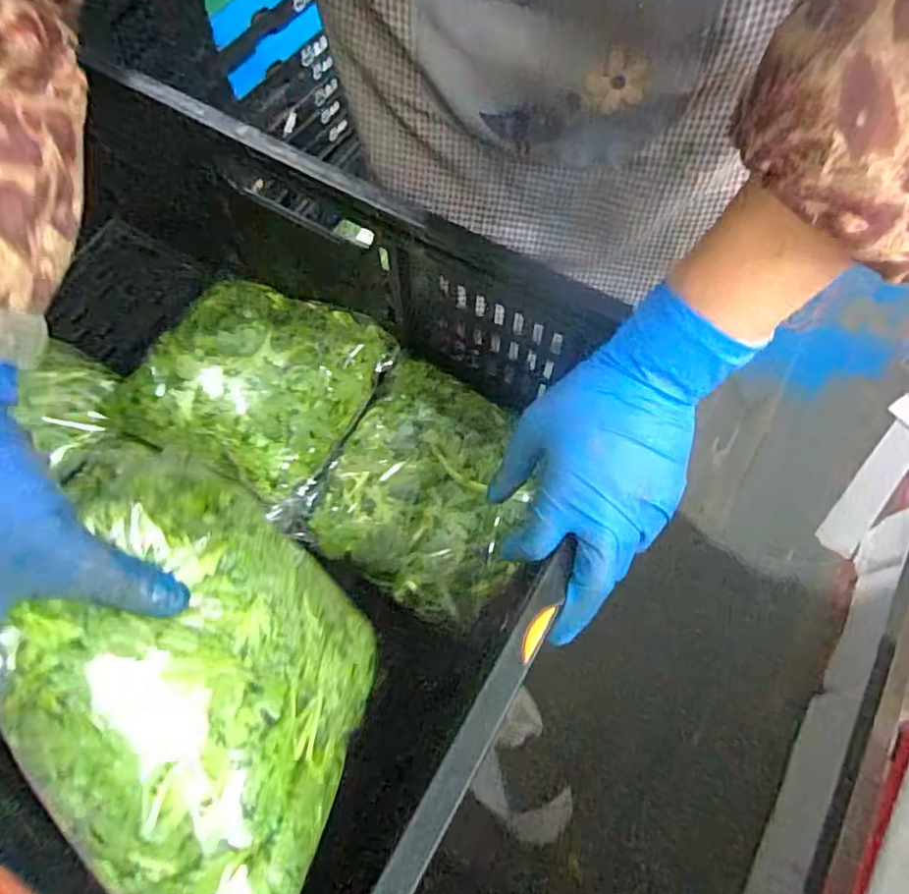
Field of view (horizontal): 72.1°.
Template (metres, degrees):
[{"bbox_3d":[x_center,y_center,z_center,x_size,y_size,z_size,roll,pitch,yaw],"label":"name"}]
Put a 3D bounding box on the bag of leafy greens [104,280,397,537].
[{"bbox_3d":[-0.171,-0.053,0.516,0.200,0.054,0.186,28,70,10],"label":"bag of leafy greens"}]

